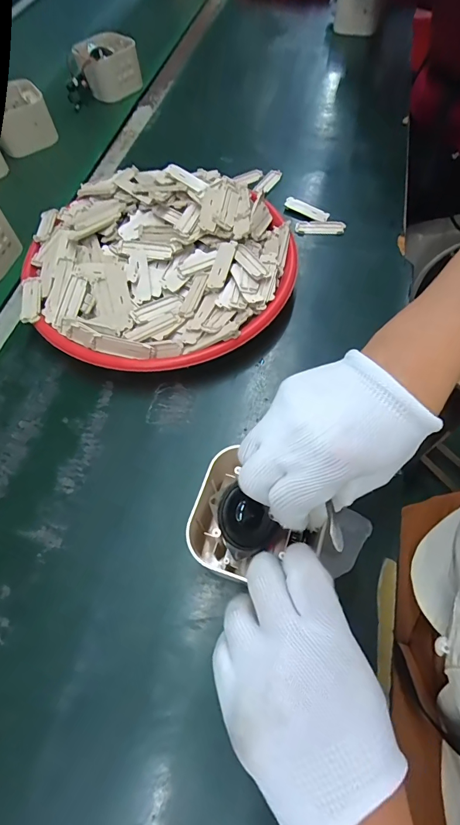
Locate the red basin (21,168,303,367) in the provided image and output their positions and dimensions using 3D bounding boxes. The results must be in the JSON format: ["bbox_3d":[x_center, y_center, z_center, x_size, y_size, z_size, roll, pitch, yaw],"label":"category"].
[{"bbox_3d":[-0.076,-0.165,0.426,0.279,0.063,0.279,-1,62,2],"label":"red basin"}]

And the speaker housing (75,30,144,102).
[{"bbox_3d":[-0.206,-0.587,0.650,0.092,0.059,0.069,-22,63,-9],"label":"speaker housing"}]

